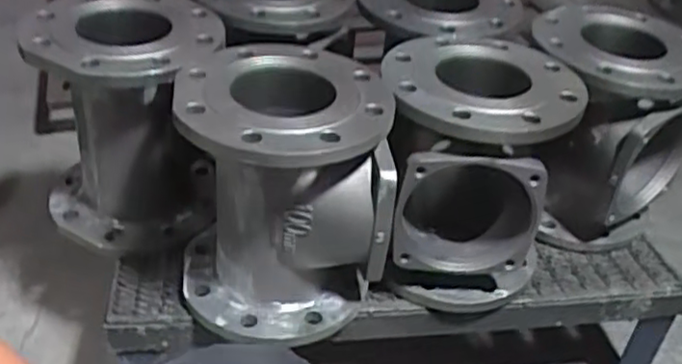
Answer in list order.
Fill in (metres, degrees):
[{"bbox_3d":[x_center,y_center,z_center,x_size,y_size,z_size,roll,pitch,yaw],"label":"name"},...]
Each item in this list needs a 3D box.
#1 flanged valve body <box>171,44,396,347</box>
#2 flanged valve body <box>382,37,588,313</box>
[{"bbox_3d":[-0.063,0.009,0.731,0.209,0.247,0.193,-1,37,-7],"label":"flanged valve body"},{"bbox_3d":[0.142,-0.012,0.795,0.201,0.248,0.206,4,37,0],"label":"flanged valve body"}]

